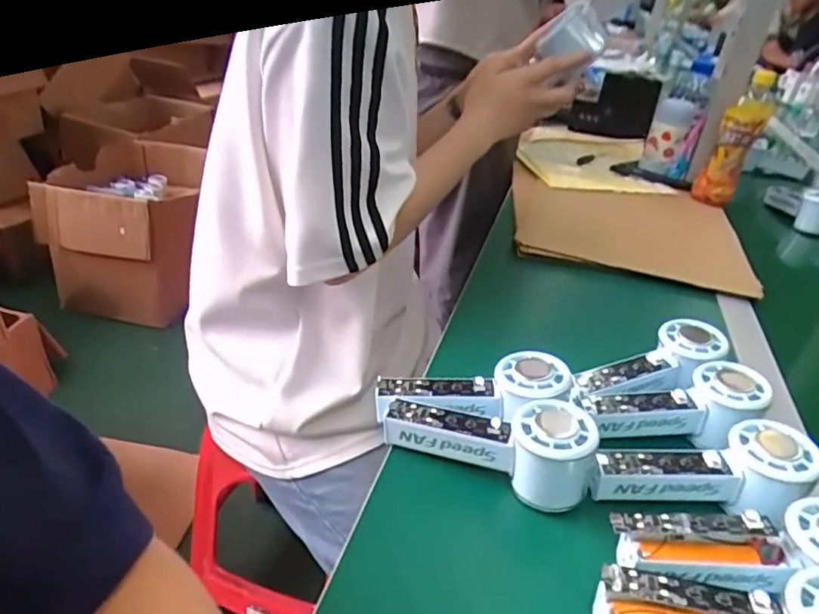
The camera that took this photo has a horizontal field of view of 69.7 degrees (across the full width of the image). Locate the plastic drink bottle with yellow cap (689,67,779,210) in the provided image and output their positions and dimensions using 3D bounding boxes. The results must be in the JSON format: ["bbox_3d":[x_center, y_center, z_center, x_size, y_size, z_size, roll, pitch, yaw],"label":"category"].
[{"bbox_3d":[0.577,-0.293,1.040,0.070,0.216,0.056,24,35,25],"label":"plastic drink bottle with yellow cap"}]

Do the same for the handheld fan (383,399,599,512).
[{"bbox_3d":[0.058,0.102,0.438,0.150,0.058,0.055,4,29,20],"label":"handheld fan"}]

